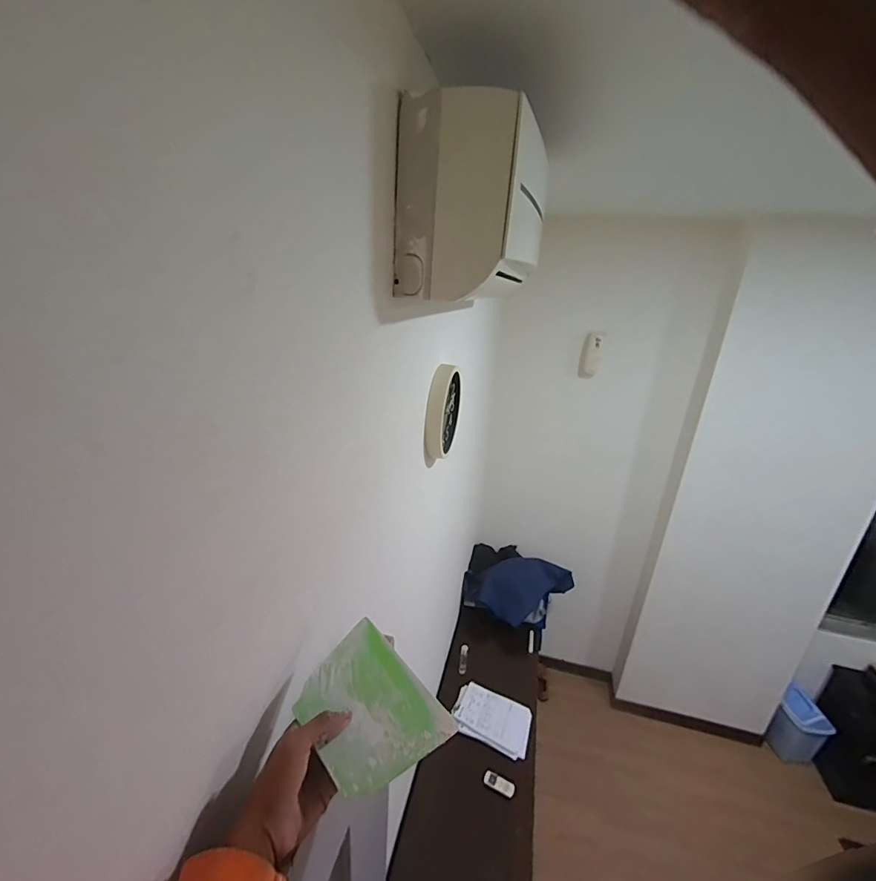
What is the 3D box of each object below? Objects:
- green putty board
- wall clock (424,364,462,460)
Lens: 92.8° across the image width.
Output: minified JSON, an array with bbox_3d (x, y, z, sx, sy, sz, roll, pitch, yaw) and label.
[{"bbox_3d":[-0.078,0.300,0.471,0.159,0.009,0.122,35,47,31],"label":"green putty board"},{"bbox_3d":[0.018,-0.083,1.132,0.057,0.231,0.248,8,21,8],"label":"wall clock"}]

